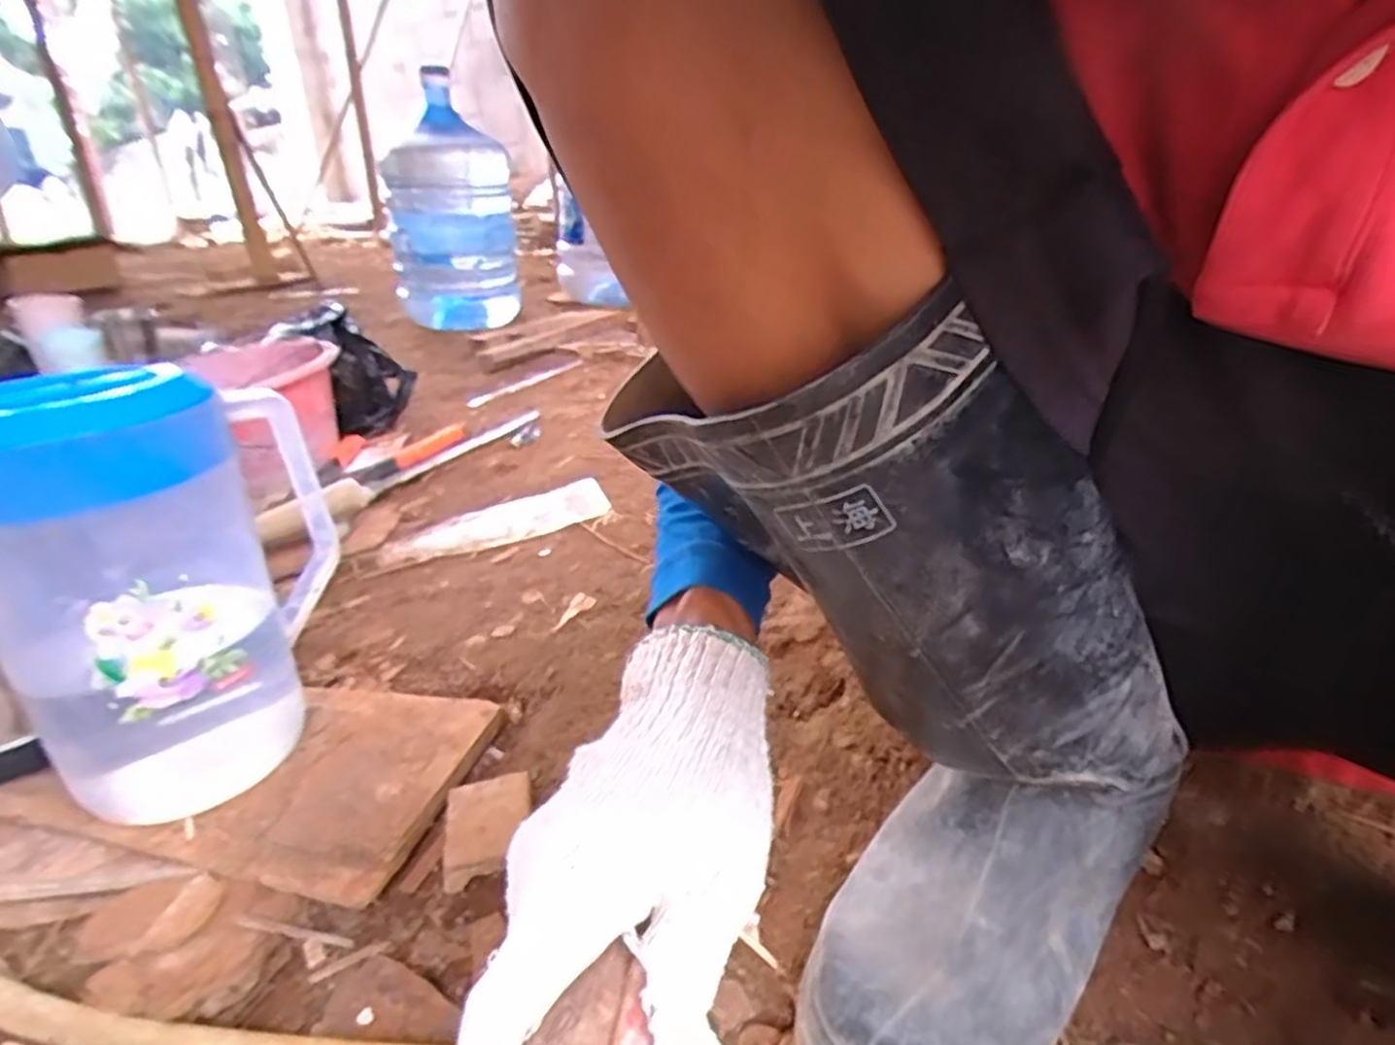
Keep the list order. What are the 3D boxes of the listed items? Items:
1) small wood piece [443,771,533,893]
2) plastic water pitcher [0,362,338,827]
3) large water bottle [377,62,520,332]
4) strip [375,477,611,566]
[{"bbox_3d":[-0.129,0.187,0.468,0.053,0.012,0.065,-13,29,-10],"label":"small wood piece"},{"bbox_3d":[-0.349,0.036,0.497,0.147,0.272,0.168,0,30,13],"label":"plastic water pitcher"},{"bbox_3d":[-0.492,-0.580,1.480,0.251,0.414,0.254,-15,30,-13],"label":"large water bottle"},{"bbox_3d":[-0.216,0.002,0.813,0.241,0.006,0.090,-18,31,-19],"label":"strip"}]

